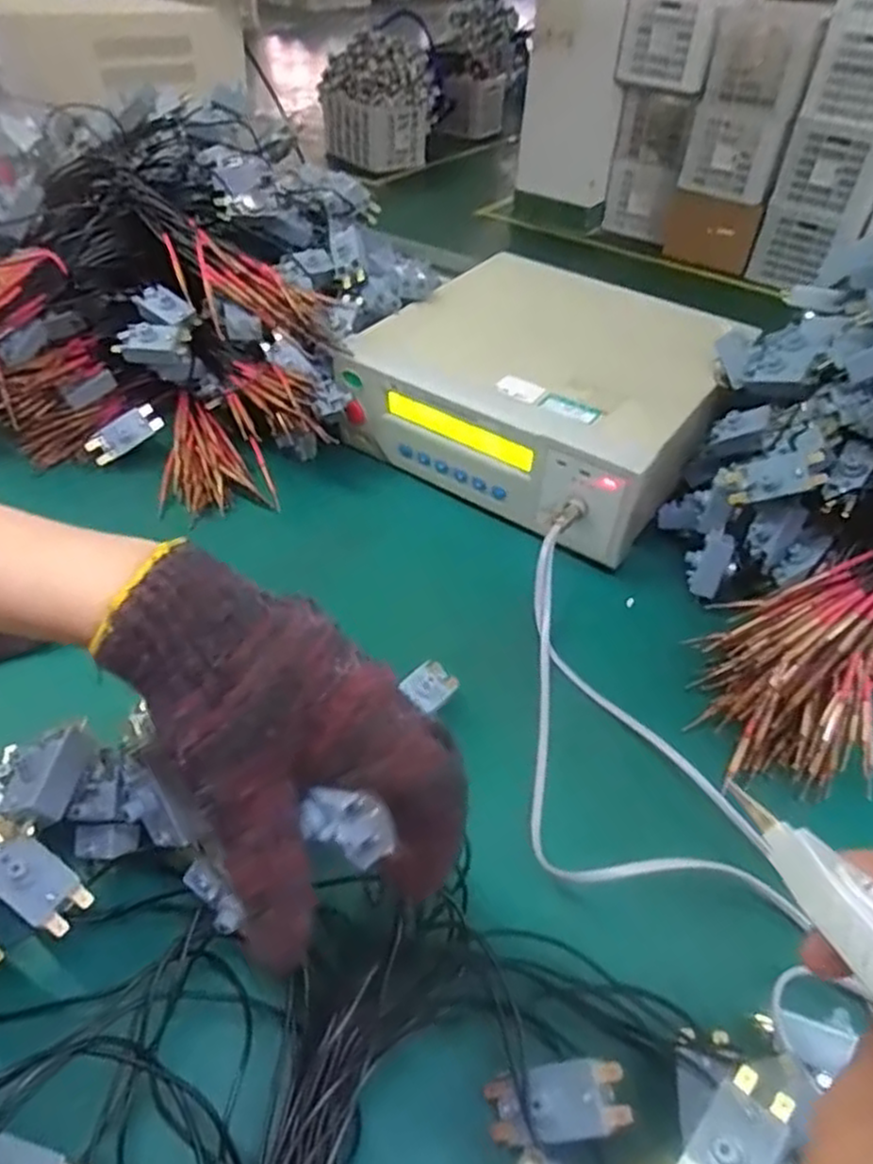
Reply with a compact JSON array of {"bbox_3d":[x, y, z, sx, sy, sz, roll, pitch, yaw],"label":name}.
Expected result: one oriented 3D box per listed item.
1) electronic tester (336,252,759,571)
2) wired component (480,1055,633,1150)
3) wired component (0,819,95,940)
[{"bbox_3d":[0.105,-0.189,0.708,0.295,0.102,0.299,26,49,22],"label":"electronic tester"},{"bbox_3d":[0.052,0.227,0.321,0.059,0.027,0.027,-10,57,1],"label":"wired component"},{"bbox_3d":[-0.201,0.144,0.360,0.064,0.014,0.026,41,51,2],"label":"wired component"}]

